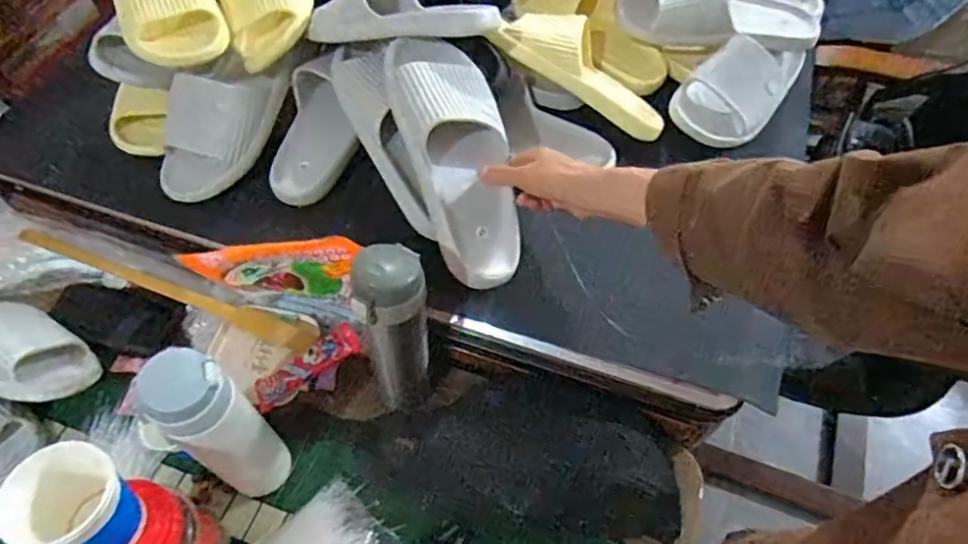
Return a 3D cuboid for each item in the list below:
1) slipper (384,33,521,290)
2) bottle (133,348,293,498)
[{"bbox_3d":[-0.022,-0.122,0.636,0.100,0.062,0.273,-17,90,-11],"label":"slipper"},{"bbox_3d":[-0.232,0.144,0.540,0.062,0.209,0.066,0,57,0],"label":"bottle"}]

